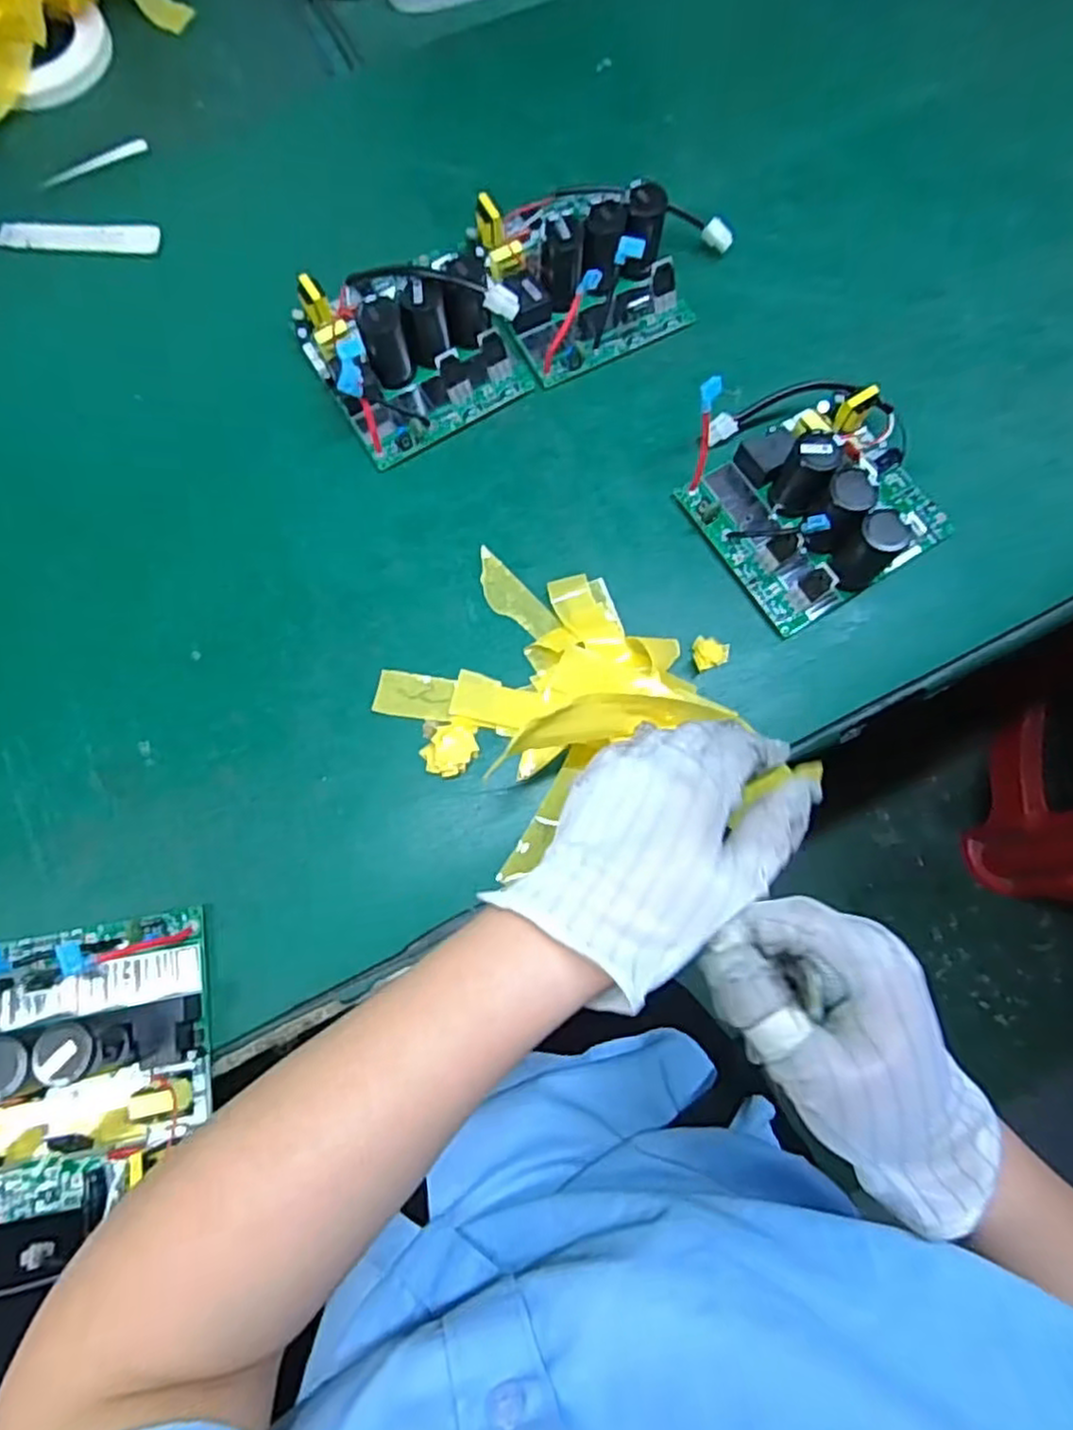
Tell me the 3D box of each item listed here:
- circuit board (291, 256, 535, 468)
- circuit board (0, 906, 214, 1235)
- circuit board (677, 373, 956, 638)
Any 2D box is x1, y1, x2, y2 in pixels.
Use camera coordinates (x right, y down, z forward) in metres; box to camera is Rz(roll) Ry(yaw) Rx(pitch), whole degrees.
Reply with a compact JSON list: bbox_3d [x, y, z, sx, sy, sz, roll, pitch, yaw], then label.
[{"bbox_3d":[-0.085,-0.254,0.473,0.127,0.058,0.133,-30,77,-7],"label":"circuit board"},{"bbox_3d":[-0.295,0.188,0.360,0.237,0.060,0.136,-11,76,-2],"label":"circuit board"},{"bbox_3d":[0.176,-0.150,0.444,0.148,0.058,0.146,-32,77,-7],"label":"circuit board"}]

